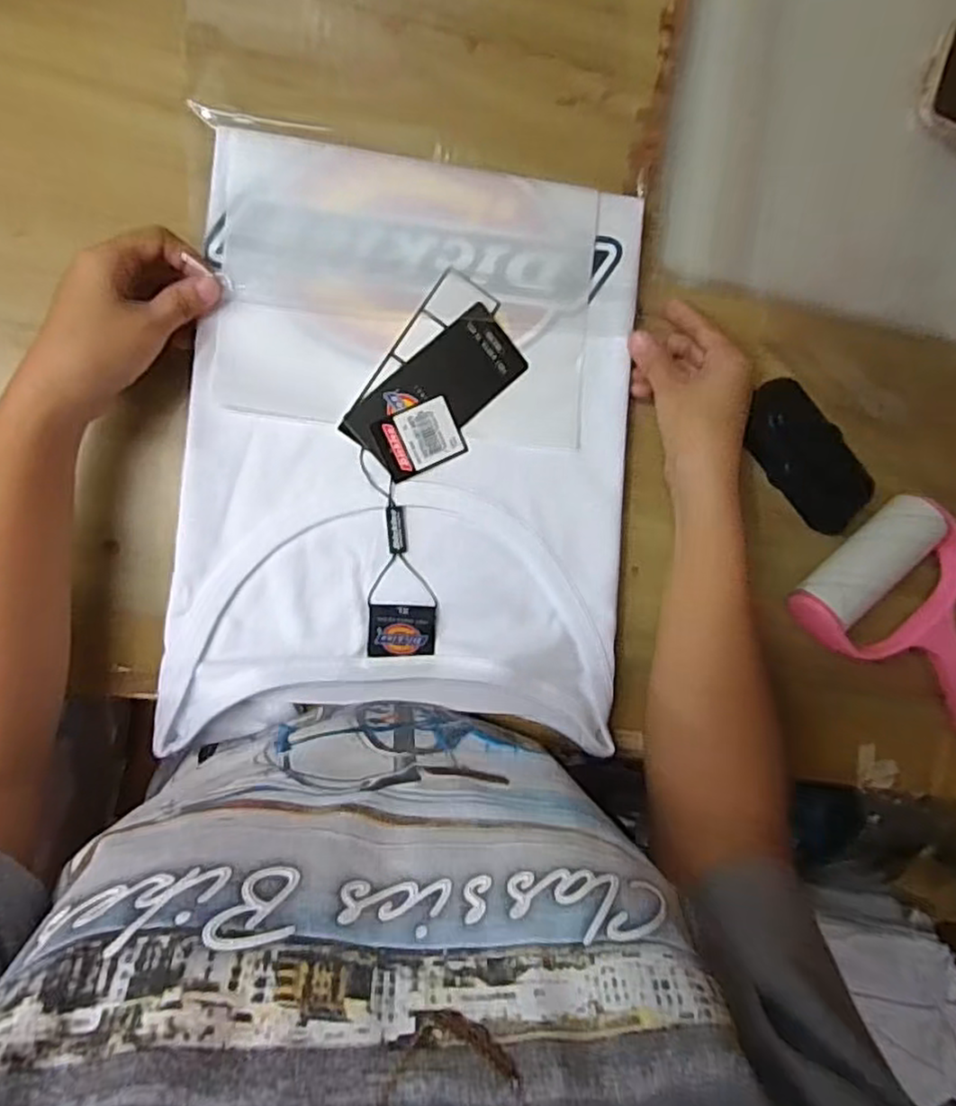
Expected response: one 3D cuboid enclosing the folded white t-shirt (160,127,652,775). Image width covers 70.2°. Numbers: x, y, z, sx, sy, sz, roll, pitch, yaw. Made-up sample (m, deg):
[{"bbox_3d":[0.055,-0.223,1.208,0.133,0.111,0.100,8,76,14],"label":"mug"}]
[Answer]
[{"bbox_3d":[-0.035,-0.064,0.402,0.255,0.017,0.329,4,87,-8],"label":"folded white t-shirt"}]

